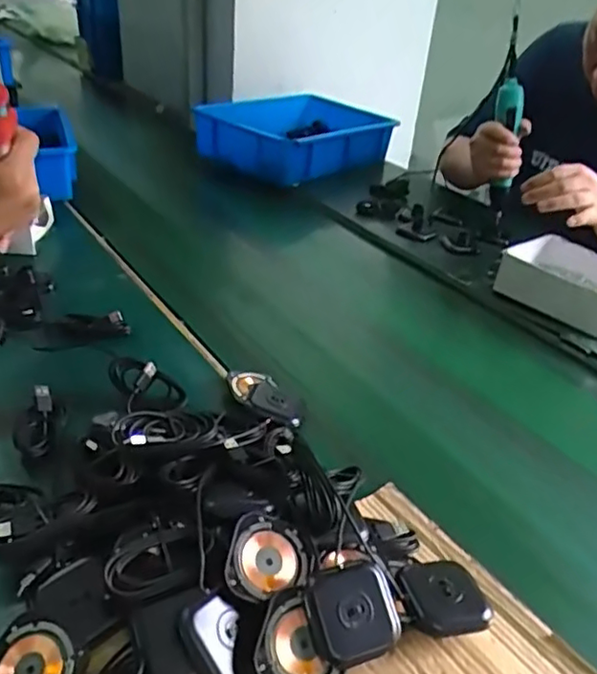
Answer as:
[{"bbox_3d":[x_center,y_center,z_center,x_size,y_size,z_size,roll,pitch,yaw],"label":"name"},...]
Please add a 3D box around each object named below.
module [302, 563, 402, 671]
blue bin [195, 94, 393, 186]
[{"bbox_3d":[0.037,0.181,0.399,0.061,0.011,0.056,-10,69,-22],"label":"module"},{"bbox_3d":[0.000,-0.431,1.316,0.268,0.112,0.427,29,39,32],"label":"blue bin"}]

